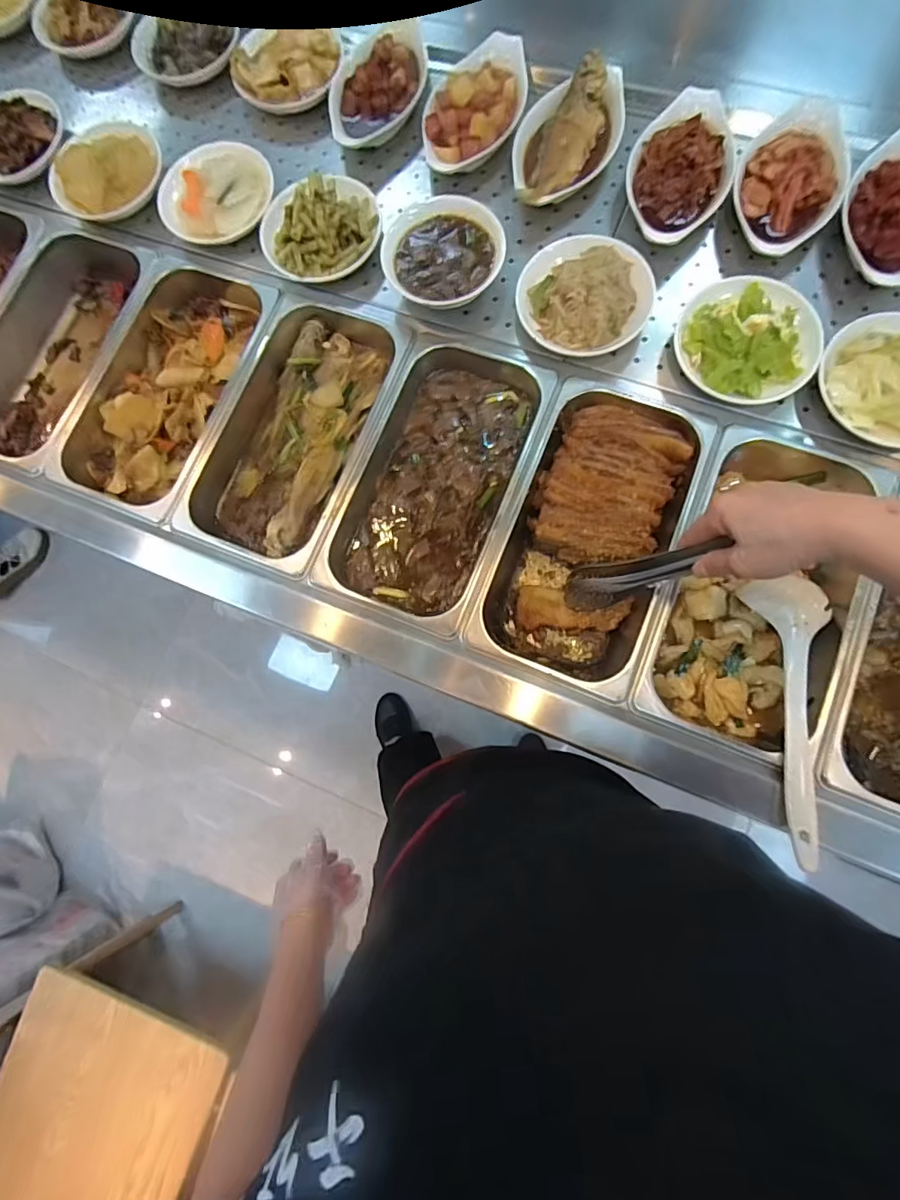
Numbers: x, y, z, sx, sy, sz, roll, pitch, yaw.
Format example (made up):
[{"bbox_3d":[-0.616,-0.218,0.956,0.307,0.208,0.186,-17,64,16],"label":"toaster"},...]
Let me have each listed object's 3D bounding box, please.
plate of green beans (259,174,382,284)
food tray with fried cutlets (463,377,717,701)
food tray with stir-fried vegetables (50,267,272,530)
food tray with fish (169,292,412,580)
[{"bbox_3d":[-0.152,-0.440,0.608,0.142,0.040,0.118,-25,80,2],"label":"plate of green beans"},{"bbox_3d":[0.148,-0.074,0.565,0.171,0.080,0.326,21,82,9],"label":"food tray with fried cutlets"},{"bbox_3d":[-0.342,-0.254,0.633,0.190,0.066,0.307,21,85,8],"label":"food tray with stir-fried vegetables"},{"bbox_3d":[-0.174,-0.197,0.604,0.173,0.057,0.323,21,85,8],"label":"food tray with fish"}]

